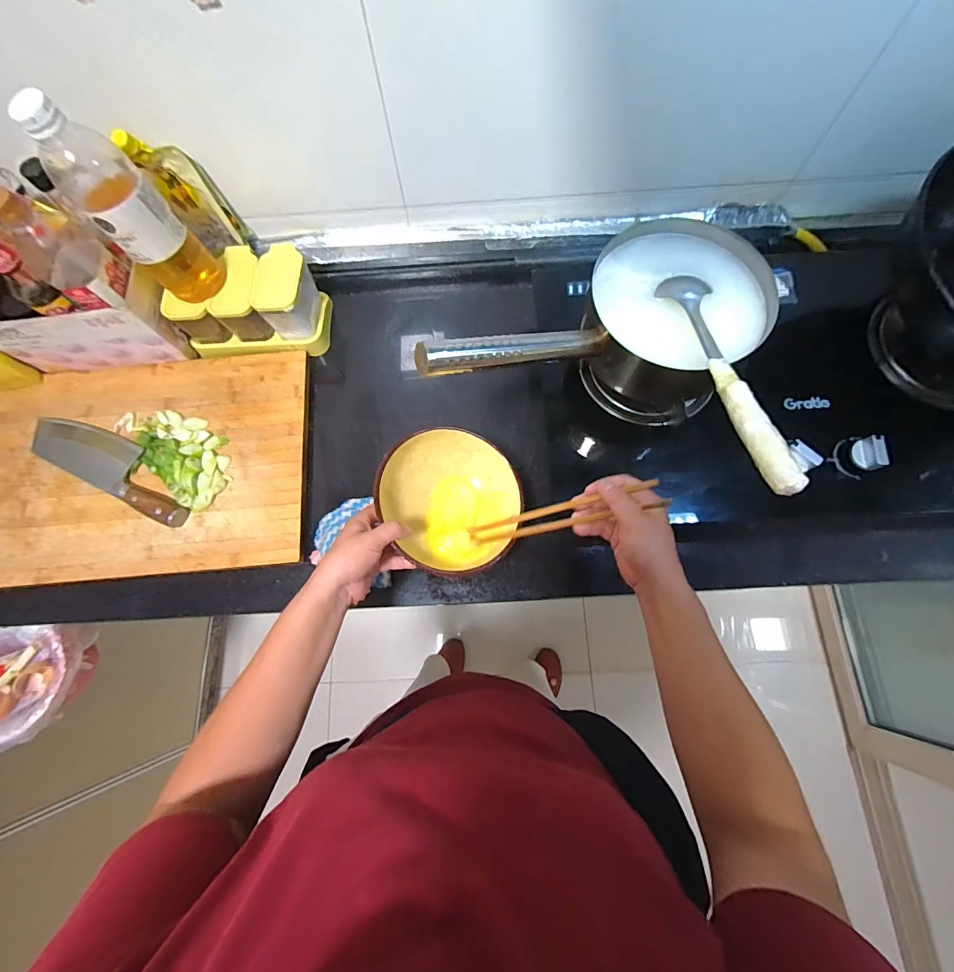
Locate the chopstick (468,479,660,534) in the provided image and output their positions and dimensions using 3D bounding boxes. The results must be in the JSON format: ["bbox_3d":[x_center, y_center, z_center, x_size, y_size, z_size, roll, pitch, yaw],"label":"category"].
[{"bbox_3d":[0.088,0.026,0.474,0.216,0.006,0.010,-17,75,23],"label":"chopstick"}]

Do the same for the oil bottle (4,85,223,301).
[{"bbox_3d":[-0.420,-0.333,0.521,0.089,0.234,0.079,-39,77,-9],"label":"oil bottle"}]

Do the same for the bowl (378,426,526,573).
[{"bbox_3d":[-0.031,0.015,0.514,0.163,0.080,0.170,0,76,0],"label":"bowl"}]

